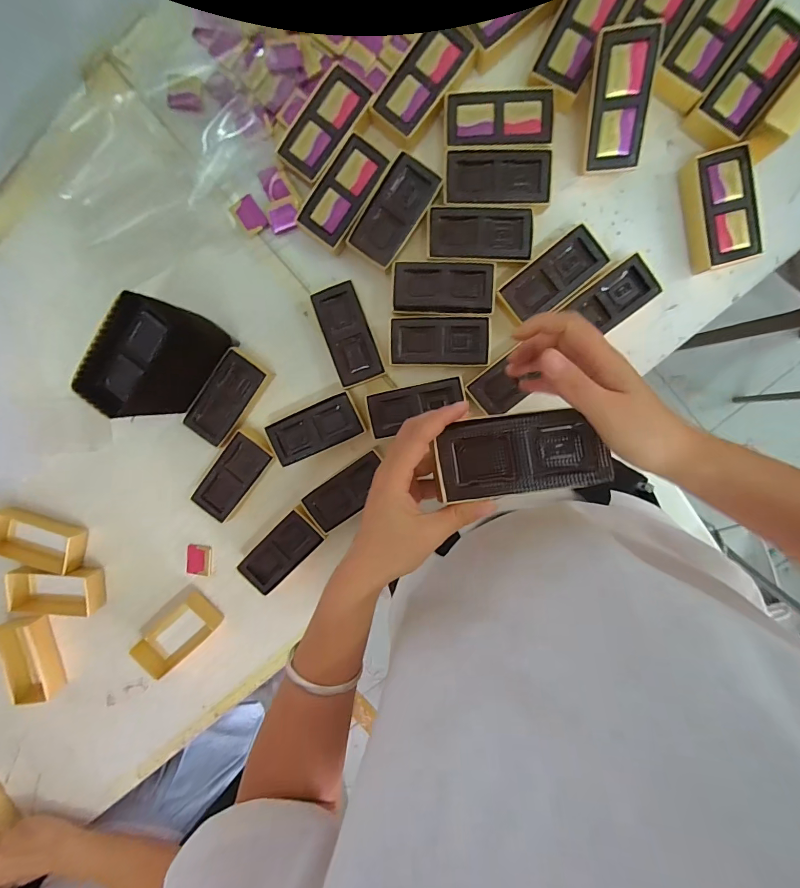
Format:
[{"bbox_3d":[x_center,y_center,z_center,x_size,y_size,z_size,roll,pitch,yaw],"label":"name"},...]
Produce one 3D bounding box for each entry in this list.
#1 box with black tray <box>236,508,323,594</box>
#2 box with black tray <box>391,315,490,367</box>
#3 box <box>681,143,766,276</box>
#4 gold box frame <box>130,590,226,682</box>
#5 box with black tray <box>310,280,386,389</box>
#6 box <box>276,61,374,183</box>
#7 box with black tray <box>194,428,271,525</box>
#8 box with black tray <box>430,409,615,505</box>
[{"bbox_3d":[-0.151,0.136,0.523,0.053,0.032,0.110,45,99,-4],"label":"box with black tray"},{"bbox_3d":[0.046,-0.120,0.476,0.114,0.028,0.054,1,99,3],"label":"box with black tray"},{"bbox_3d":[0.348,-0.252,0.438,0.064,0.033,0.114,-13,98,5],"label":"box"},{"bbox_3d":[-0.303,0.262,0.556,0.119,0.033,0.057,-42,93,8],"label":"gold box frame"},{"bbox_3d":[-0.060,-0.127,0.478,0.053,0.030,0.111,-20,97,6],"label":"box with black tray"},{"bbox_3d":[-0.083,-0.350,0.450,0.056,0.024,0.113,39,99,-3],"label":"box"},{"bbox_3d":[-0.209,0.037,0.518,0.055,0.033,0.115,38,99,-3],"label":"box with black tray"},{"bbox_3d":[0.079,0.007,0.273,0.110,0.016,0.054,-6,98,9],"label":"box with black tray"}]

